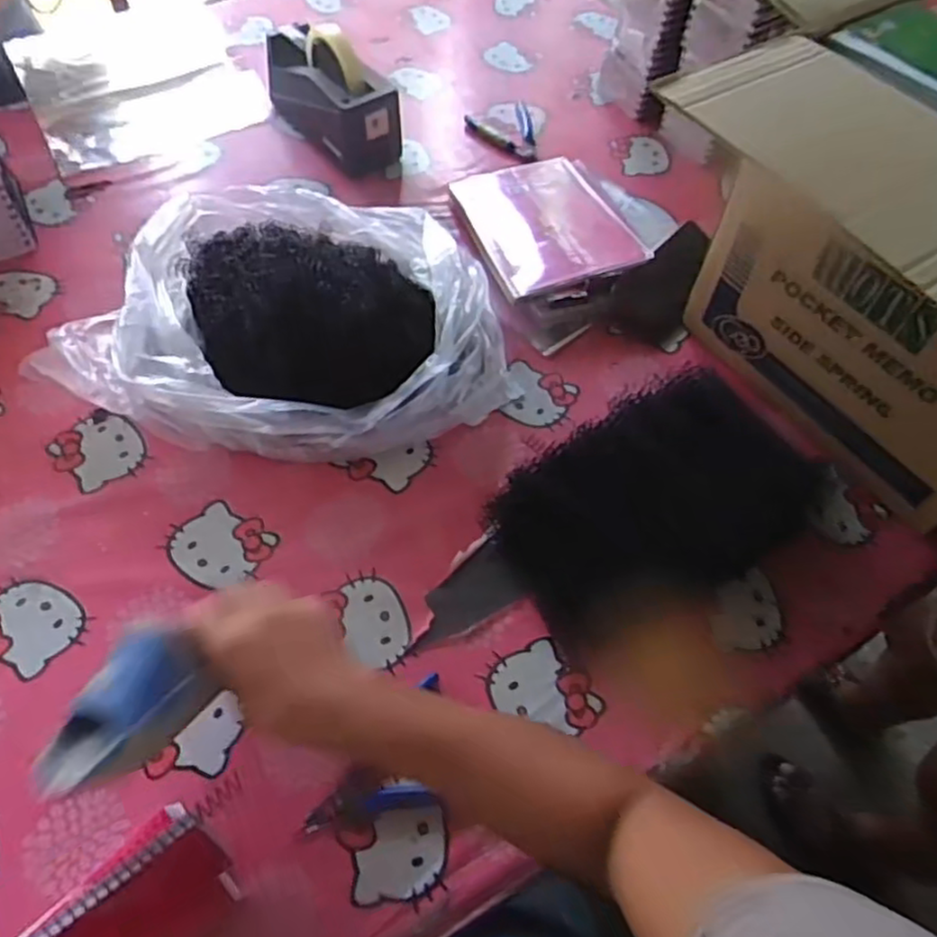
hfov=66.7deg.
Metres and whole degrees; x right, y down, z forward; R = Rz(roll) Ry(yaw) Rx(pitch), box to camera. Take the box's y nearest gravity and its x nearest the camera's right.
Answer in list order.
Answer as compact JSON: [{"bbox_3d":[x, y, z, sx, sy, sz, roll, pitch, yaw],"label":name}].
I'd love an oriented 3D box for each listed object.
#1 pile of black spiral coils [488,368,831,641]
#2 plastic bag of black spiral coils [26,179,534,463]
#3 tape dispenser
[{"bbox_3d":[0.170,0.018,0.607,0.284,0.073,0.166,-26,63,-17],"label":"pile of black spiral coils"},{"bbox_3d":[-0.152,-0.146,0.665,0.376,0.098,0.288,16,59,7],"label":"plastic bag of black spiral coils"},{"bbox_3d":[-0.170,-0.462,0.860,0.086,0.105,0.208,-30,64,-19],"label":"tape dispenser"}]

